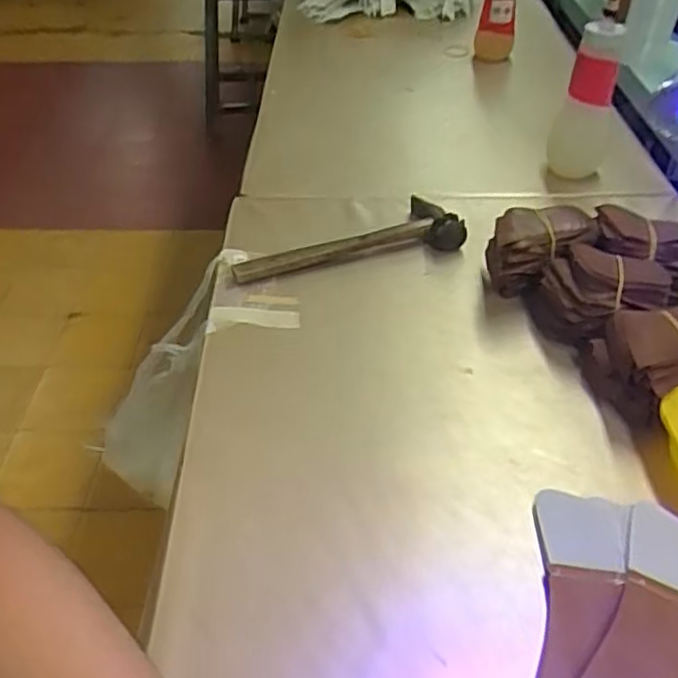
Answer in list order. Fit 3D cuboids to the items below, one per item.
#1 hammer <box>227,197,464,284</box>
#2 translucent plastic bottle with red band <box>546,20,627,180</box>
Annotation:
[{"bbox_3d":[0.005,-0.110,0.725,0.241,0.030,0.091,-10,44,-12],"label":"hammer"},{"bbox_3d":[0.293,-0.281,0.810,0.061,0.171,0.052,-1,41,1],"label":"translucent plastic bottle with red band"}]

